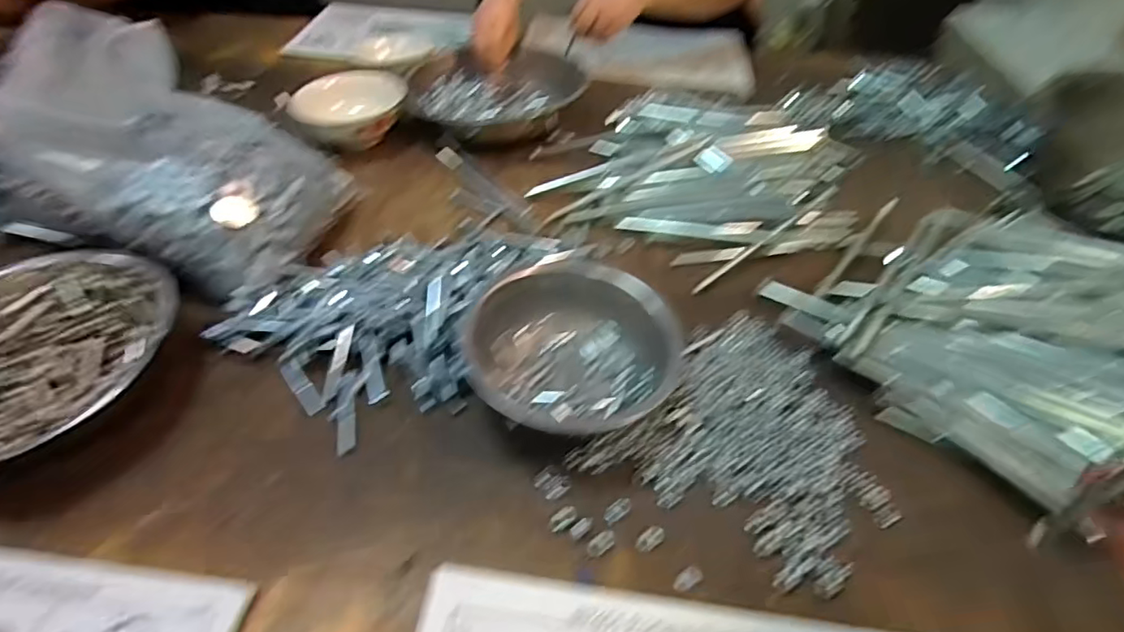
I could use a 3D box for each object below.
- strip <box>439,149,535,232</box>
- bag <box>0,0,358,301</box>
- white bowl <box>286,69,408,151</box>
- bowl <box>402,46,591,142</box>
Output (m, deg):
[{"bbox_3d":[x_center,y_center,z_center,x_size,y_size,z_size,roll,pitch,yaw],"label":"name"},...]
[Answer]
[{"bbox_3d":[-0.095,-0.165,0.728,0.032,0.011,0.211,-26,52,-25],"label":"strip"},{"bbox_3d":[-0.398,-0.156,0.572,0.290,0.187,0.214,6,46,4],"label":"bag"},{"bbox_3d":[-0.285,-0.278,0.793,0.148,0.072,0.148,1,46,-1],"label":"white bowl"},{"bbox_3d":[-0.094,-0.321,0.835,0.231,0.057,0.183,11,46,9],"label":"bowl"}]

